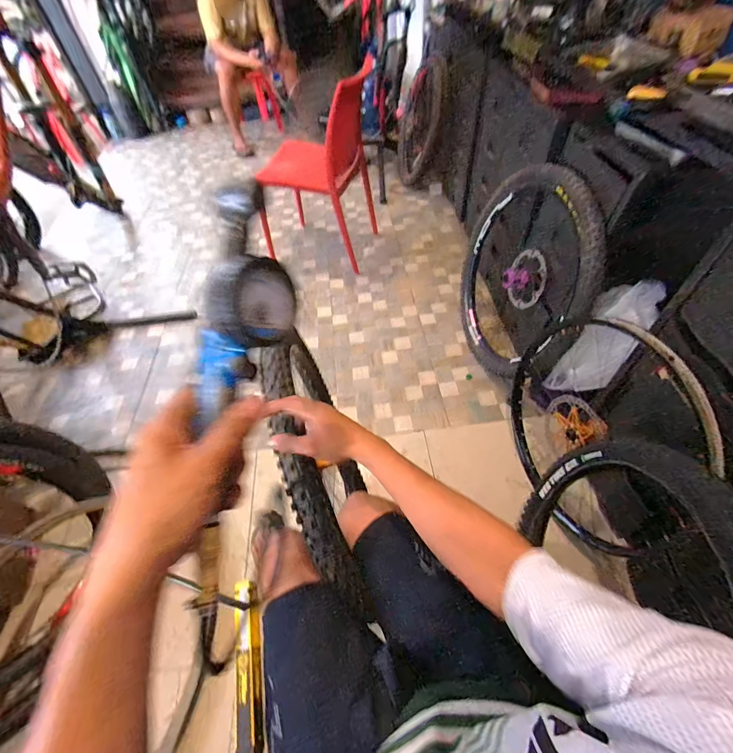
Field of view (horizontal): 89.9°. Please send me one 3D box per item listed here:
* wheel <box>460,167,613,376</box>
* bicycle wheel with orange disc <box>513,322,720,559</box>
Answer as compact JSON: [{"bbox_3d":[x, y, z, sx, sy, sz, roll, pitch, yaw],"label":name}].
[{"bbox_3d":[0.536,-0.407,1.360,0.102,0.719,0.713,-4,51,-15],"label":"wheel"},{"bbox_3d":[0.594,0.125,1.008,0.162,0.618,0.579,-4,52,1],"label":"bicycle wheel with orange disc"}]

